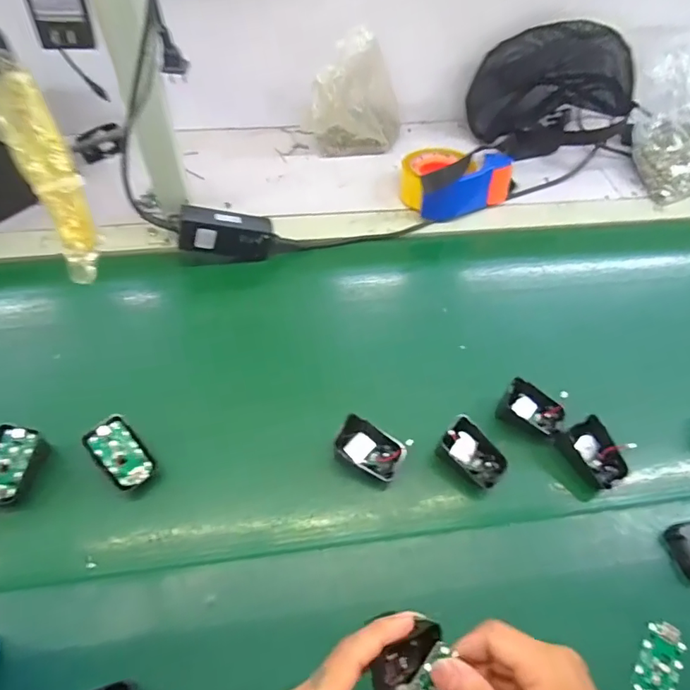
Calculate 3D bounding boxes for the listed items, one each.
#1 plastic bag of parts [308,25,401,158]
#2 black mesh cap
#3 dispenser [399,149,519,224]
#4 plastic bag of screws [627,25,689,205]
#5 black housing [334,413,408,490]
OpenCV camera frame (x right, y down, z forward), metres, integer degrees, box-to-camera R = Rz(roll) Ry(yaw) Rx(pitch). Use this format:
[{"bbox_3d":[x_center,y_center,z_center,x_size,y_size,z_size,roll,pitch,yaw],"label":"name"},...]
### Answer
[{"bbox_3d":[0.021,-0.368,0.736,0.135,0.162,0.083,8,55,1],"label":"plastic bag of parts"},{"bbox_3d":[0.342,-0.404,0.772,0.262,0.171,0.152,25,57,12],"label":"black mesh cap"},{"bbox_3d":[0.152,-0.243,0.704,0.149,0.076,0.105,-15,58,-15],"label":"dispenser"},{"bbox_3d":[0.536,-0.344,0.752,0.117,0.141,0.201,4,55,-2],"label":"plastic bag of screws"},{"bbox_3d":[0.024,0.108,0.486,0.072,0.039,0.050,23,56,11],"label":"black housing"}]

